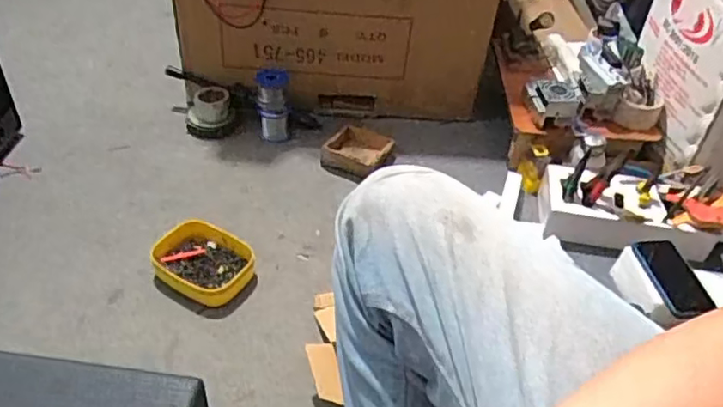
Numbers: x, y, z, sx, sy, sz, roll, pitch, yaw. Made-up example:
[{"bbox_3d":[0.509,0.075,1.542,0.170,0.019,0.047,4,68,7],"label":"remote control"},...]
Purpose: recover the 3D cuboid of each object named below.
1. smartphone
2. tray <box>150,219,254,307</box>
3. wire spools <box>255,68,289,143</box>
[{"bbox_3d":[0.464,0.107,0.936,0.064,0.015,0.138,-15,43,2],"label":"smartphone"},{"bbox_3d":[-0.247,0.094,0.972,0.149,0.042,0.124,28,48,23],"label":"tray"},{"bbox_3d":[-0.170,-0.190,1.212,0.058,0.150,0.057,2,43,-2],"label":"wire spools"}]

